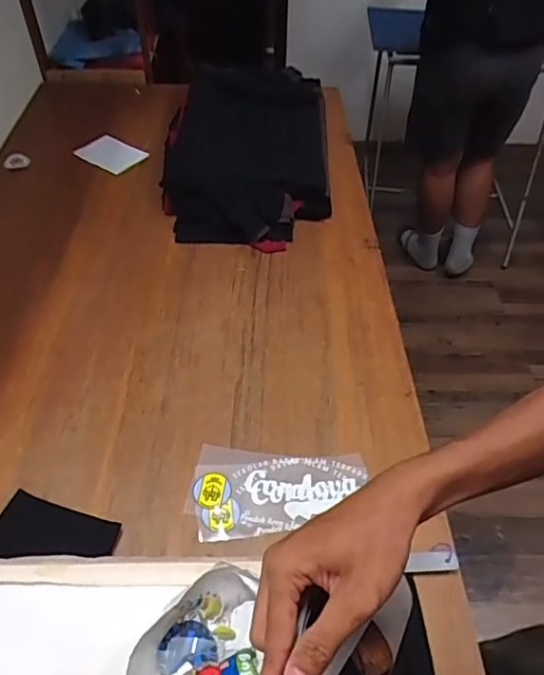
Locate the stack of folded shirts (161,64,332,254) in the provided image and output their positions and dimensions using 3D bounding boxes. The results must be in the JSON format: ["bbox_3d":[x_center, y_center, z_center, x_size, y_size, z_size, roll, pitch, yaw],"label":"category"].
[{"bbox_3d":[-0.056,-0.433,1.266,0.373,0.130,0.588,3,48,0],"label":"stack of folded shirts"}]

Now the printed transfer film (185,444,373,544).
[{"bbox_3d":[0.008,0.218,0.775,0.243,0.007,0.131,2,53,0],"label":"printed transfer film"}]

